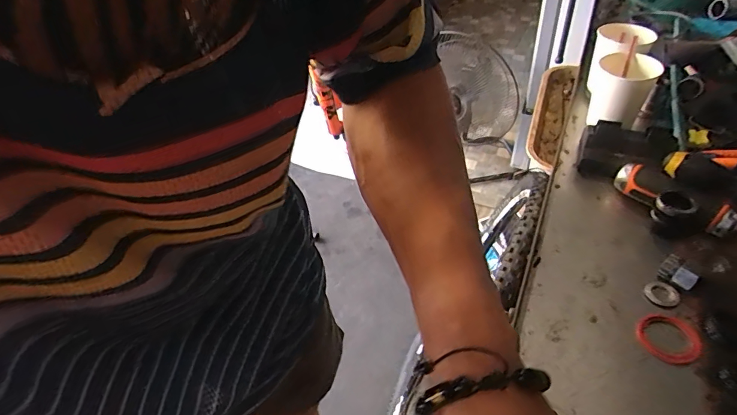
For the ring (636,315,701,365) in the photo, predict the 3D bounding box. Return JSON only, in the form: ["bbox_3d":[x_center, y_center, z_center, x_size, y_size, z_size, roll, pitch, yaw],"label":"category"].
[{"bbox_3d":[0.251,0.109,0.355,0.043,0.008,0.046,-4,44,4],"label":"ring"}]

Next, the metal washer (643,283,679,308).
[{"bbox_3d":[0.268,0.079,0.388,0.021,0.007,0.027,-37,51,-27],"label":"metal washer"}]

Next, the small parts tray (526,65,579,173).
[{"bbox_3d":[0.338,-0.172,0.796,0.062,0.046,0.334,14,48,21],"label":"small parts tray"}]

